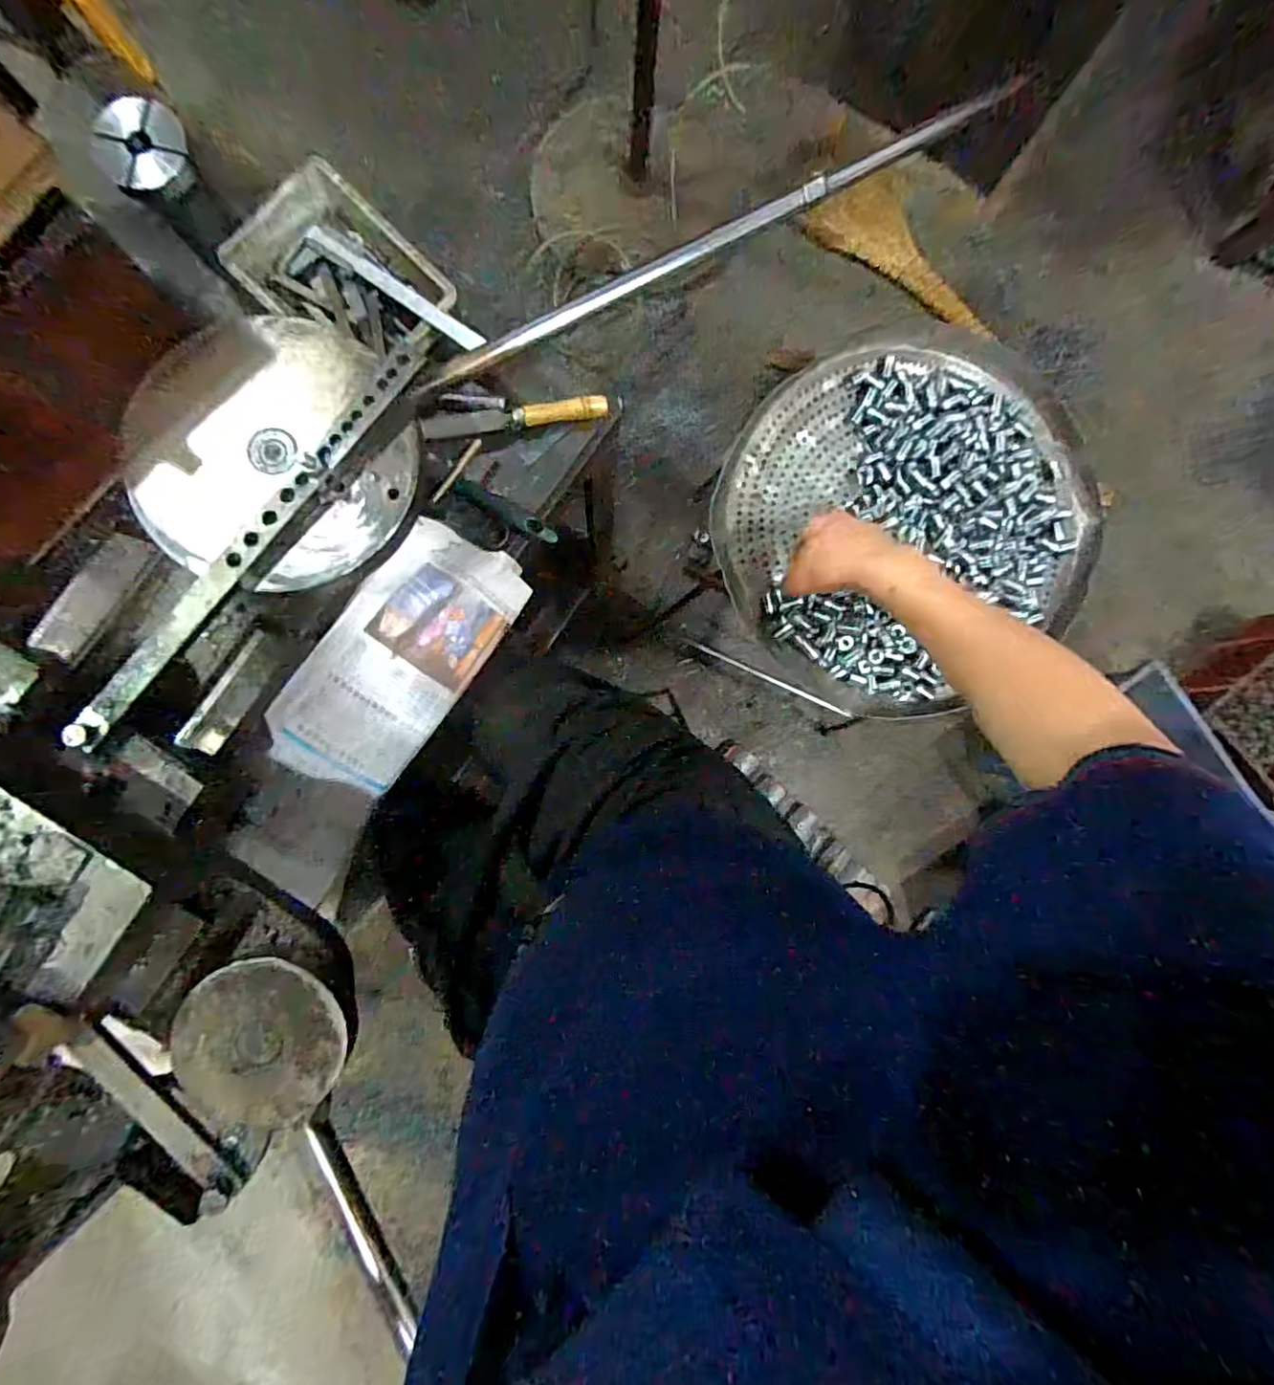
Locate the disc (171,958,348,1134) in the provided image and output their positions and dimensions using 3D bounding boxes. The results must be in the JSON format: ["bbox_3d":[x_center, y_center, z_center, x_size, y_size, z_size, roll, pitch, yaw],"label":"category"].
[{"bbox_3d":[-0.233,0.218,0.367,0.099,0.016,0.104,0,87,-3],"label":"disc"}]

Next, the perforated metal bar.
[{"bbox_3d":[-0.247,-0.105,0.392,0.021,0.022,0.339,38,86,0],"label":"perforated metal bar"}]

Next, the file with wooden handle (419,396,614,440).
[{"bbox_3d":[-0.109,-0.251,0.545,0.163,0.020,0.023,-11,87,-3],"label":"file with wooden handle"}]

